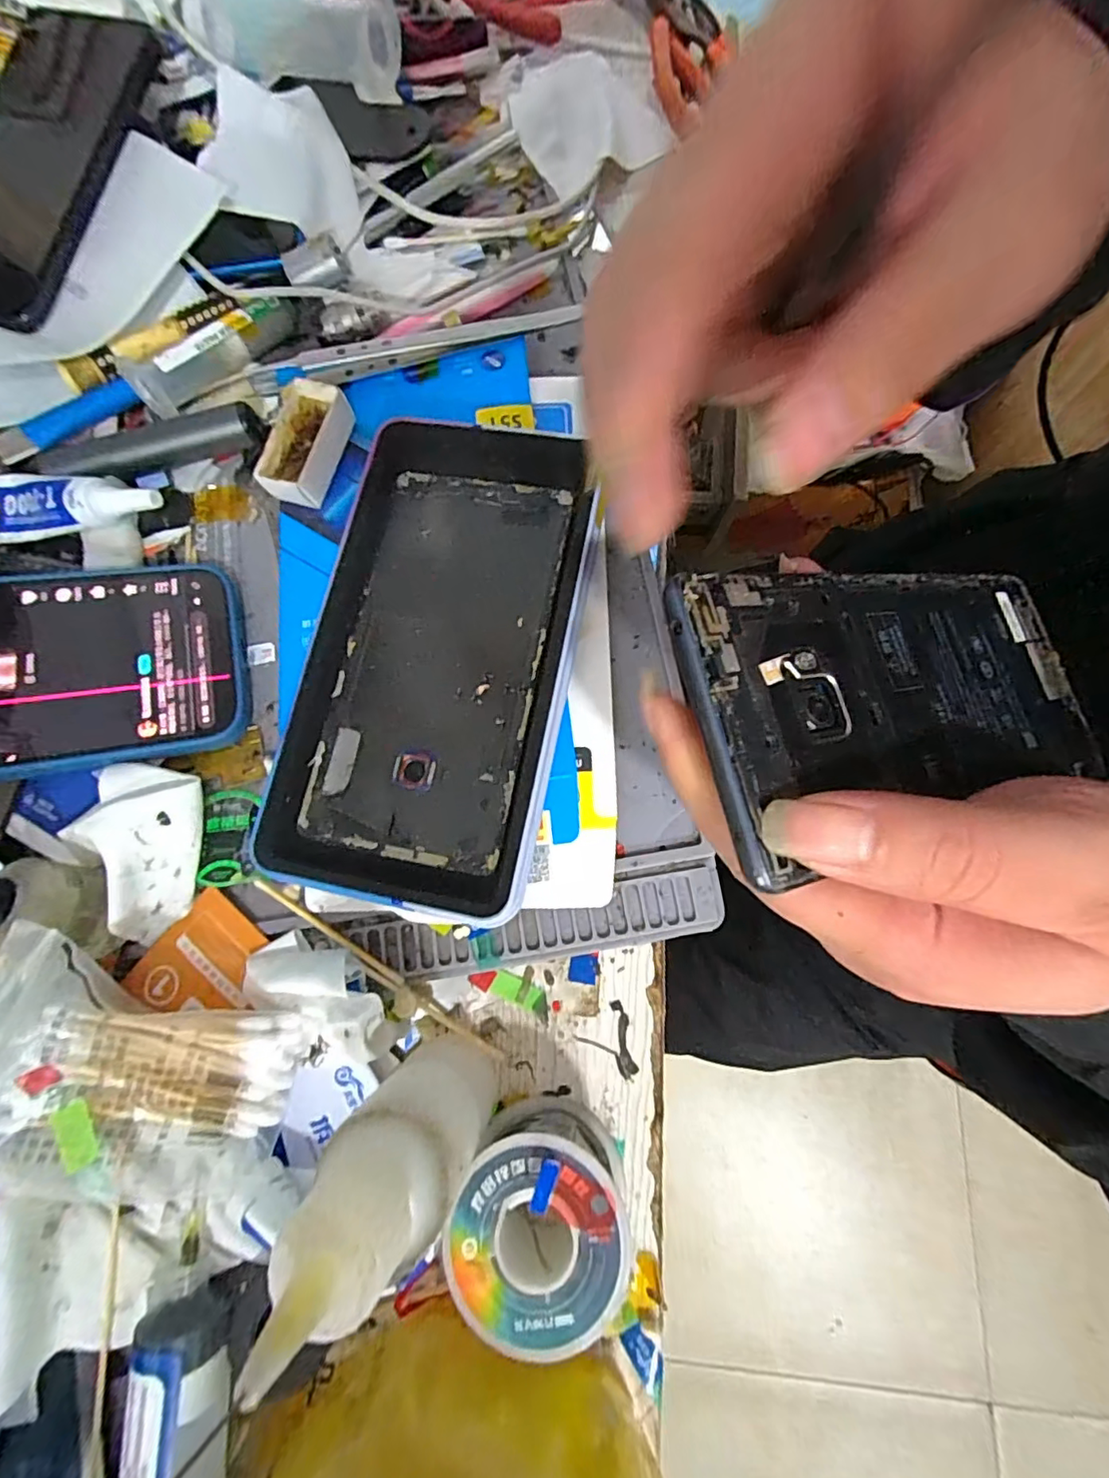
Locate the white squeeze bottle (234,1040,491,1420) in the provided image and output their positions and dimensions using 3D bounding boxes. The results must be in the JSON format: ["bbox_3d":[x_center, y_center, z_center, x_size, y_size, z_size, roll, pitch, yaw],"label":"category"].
[{"bbox_3d":[-0.037,0.105,0.142,0.030,0.108,0.033,-1,76,5],"label":"white squeeze bottle"}]

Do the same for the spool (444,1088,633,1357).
[{"bbox_3d":[-0.006,0.148,0.169,0.049,0.031,0.055,22,79,10],"label":"spool"}]

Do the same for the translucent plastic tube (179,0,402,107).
[{"bbox_3d":[-0.129,-0.342,0.271,0.102,0.035,0.035,2,76,5],"label":"translucent plastic tube"}]

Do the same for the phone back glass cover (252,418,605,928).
[{"bbox_3d":[-0.045,-0.034,0.207,0.104,0.009,0.186,10,79,7],"label":"phone back glass cover"}]

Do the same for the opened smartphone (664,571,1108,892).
[{"bbox_3d":[0.102,-0.014,0.154,0.155,0.006,0.072,-7,74,-26],"label":"opened smartphone"}]

